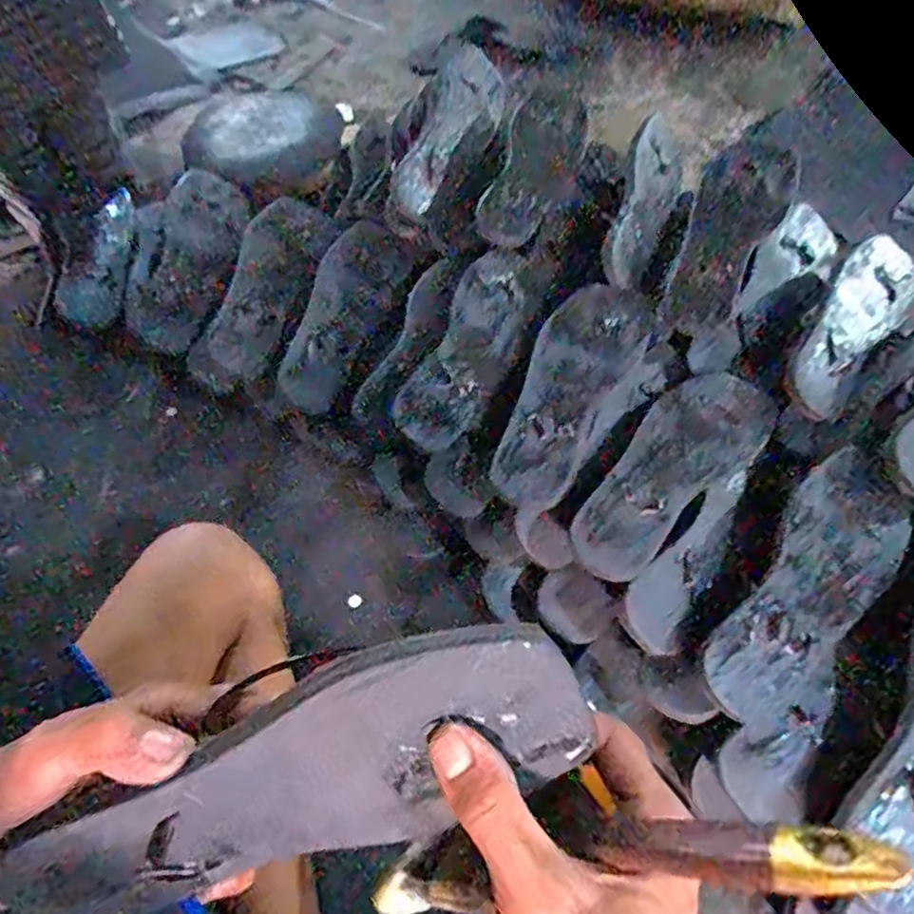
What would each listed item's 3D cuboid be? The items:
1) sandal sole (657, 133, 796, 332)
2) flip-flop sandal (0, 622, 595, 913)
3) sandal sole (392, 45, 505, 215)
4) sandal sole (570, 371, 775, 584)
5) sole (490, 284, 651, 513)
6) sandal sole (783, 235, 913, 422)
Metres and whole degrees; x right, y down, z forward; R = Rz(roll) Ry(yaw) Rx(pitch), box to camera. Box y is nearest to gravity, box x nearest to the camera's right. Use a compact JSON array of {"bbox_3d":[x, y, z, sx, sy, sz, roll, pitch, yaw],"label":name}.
[{"bbox_3d":[0.270,-0.221,0.675,0.081,0.013,0.247,24,75,17],"label":"sandal sole"},{"bbox_3d":[-0.062,0.112,0.274,0.216,0.087,0.051,-16,23,-4],"label":"flip-flop sandal"},{"bbox_3d":[-0.006,-0.381,0.788,0.086,0.025,0.225,23,77,16],"label":"sandal sole"},{"bbox_3d":[0.179,0.007,0.557,0.085,0.021,0.226,36,64,23],"label":"sandal sole"},{"bbox_3d":[0.099,-0.062,0.610,0.086,0.028,0.230,29,67,11],"label":"sole"},{"bbox_3d":[0.366,-0.127,0.623,0.062,0.034,0.235,33,63,22],"label":"sandal sole"}]

